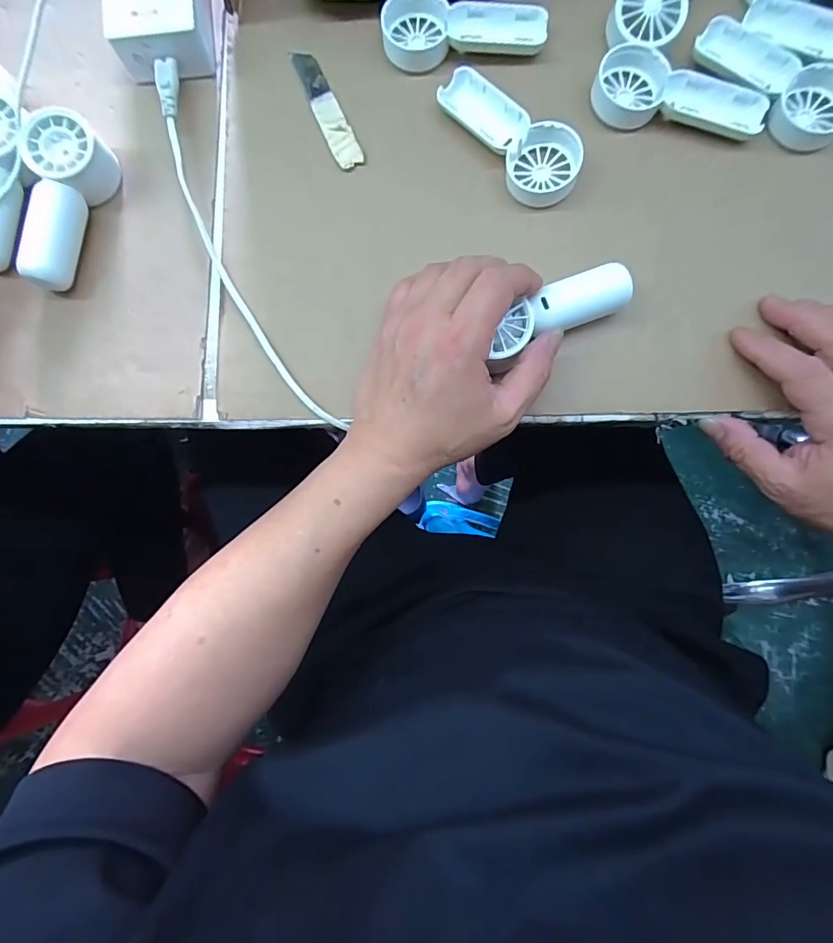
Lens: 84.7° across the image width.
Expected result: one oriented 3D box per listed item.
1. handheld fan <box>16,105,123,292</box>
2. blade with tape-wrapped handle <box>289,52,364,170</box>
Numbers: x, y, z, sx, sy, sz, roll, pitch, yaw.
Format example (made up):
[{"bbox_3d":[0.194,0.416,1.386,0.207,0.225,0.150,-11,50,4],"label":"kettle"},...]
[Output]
[{"bbox_3d":[-0.244,-0.181,0.310,0.046,0.034,0.112,19,86,5],"label":"handheld fan"},{"bbox_3d":[-0.064,-0.260,0.325,0.019,0.004,0.097,-24,81,1],"label":"blade with tape-wrapped handle"}]

